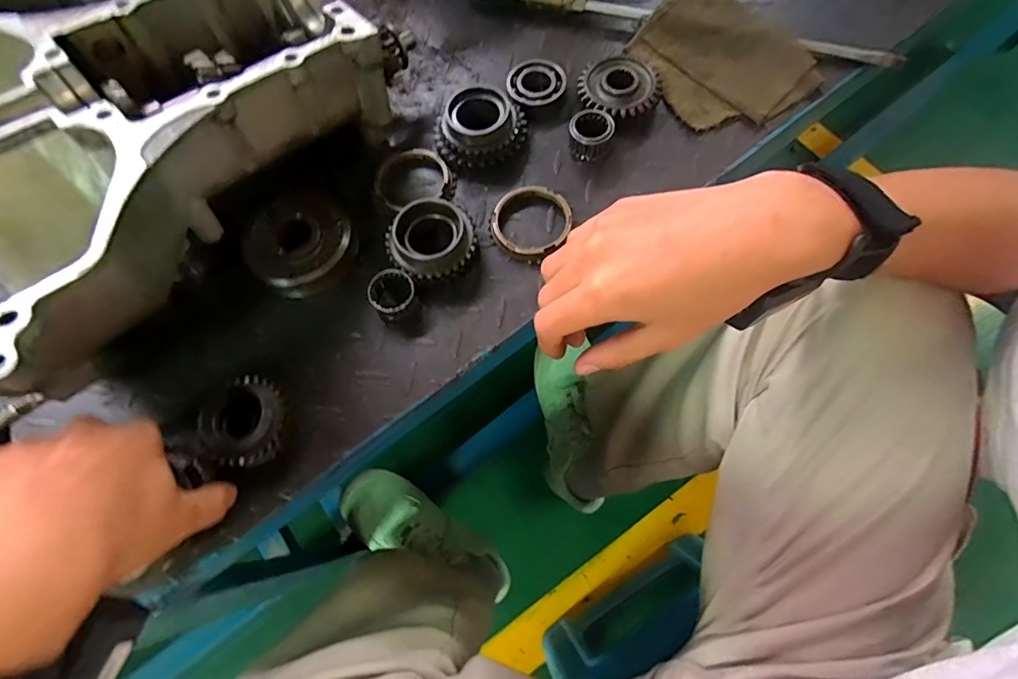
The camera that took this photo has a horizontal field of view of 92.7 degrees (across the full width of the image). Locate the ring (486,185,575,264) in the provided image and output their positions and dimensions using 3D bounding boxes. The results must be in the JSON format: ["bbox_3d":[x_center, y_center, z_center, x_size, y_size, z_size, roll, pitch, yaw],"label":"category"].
[{"bbox_3d":[0.016,-0.090,0.374,0.056,0.013,0.060,38,77,15],"label":"ring"}]

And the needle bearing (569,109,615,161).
[{"bbox_3d":[0.067,-0.167,0.398,0.034,0.027,0.034,-1,71,3],"label":"needle bearing"}]

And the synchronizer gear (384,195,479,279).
[{"bbox_3d":[-0.055,-0.072,0.360,0.056,0.030,0.062,40,78,15],"label":"synchronizer gear"}]

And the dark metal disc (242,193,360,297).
[{"bbox_3d":[-0.157,-0.073,0.373,0.075,0.026,0.077,-1,71,3],"label":"dark metal disc"}]

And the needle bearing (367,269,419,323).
[{"bbox_3d":[-0.083,-0.032,0.353,0.032,0.019,0.033,-1,71,3],"label":"needle bearing"}]

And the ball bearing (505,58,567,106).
[{"bbox_3d":[0.024,-0.221,0.427,0.051,0.019,0.045,2,71,4],"label":"ball bearing"}]

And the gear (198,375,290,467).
[{"bbox_3d":[-0.171,0.055,0.321,0.050,0.030,0.056,-32,72,-8],"label":"gear"}]

